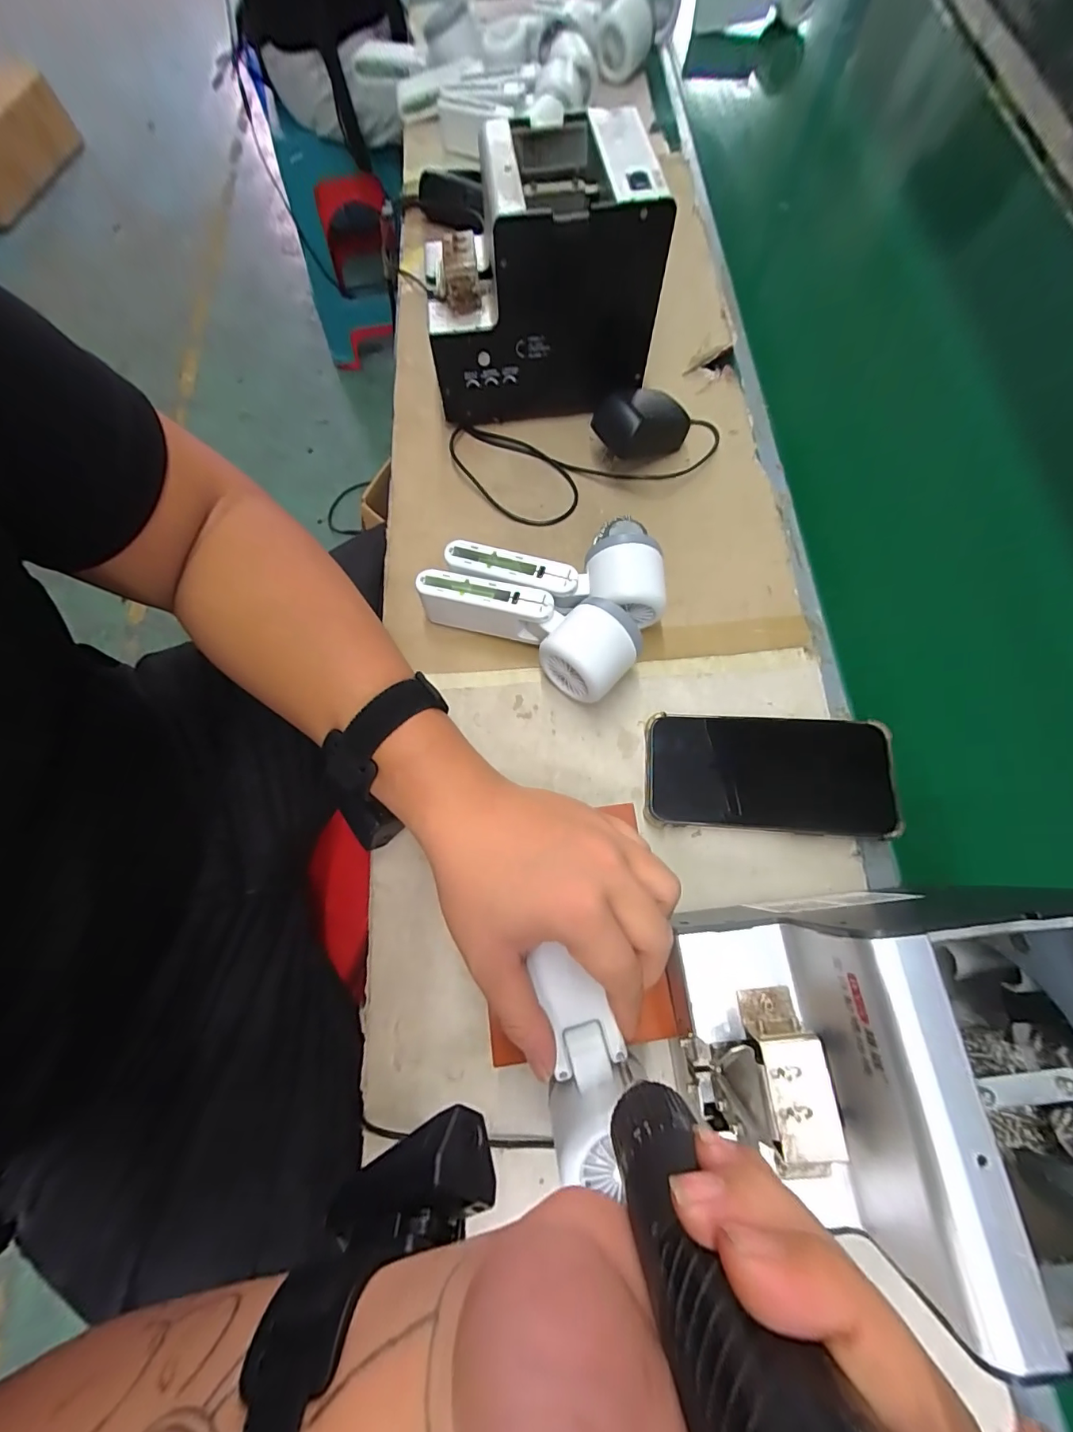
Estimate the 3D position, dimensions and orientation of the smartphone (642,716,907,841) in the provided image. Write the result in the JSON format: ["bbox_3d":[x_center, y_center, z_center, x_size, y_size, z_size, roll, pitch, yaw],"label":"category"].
[{"bbox_3d":[0.160,0.040,0.335,0.162,0.012,0.079,2,74,8],"label":"smartphone"}]

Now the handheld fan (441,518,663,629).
[{"bbox_3d":[0.014,-0.107,0.365,0.162,0.063,0.057,7,70,3],"label":"handheld fan"}]

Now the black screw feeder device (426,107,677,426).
[{"bbox_3d":[-0.003,-0.355,0.392,0.178,0.137,0.134,-9,70,-2],"label":"black screw feeder device"}]

